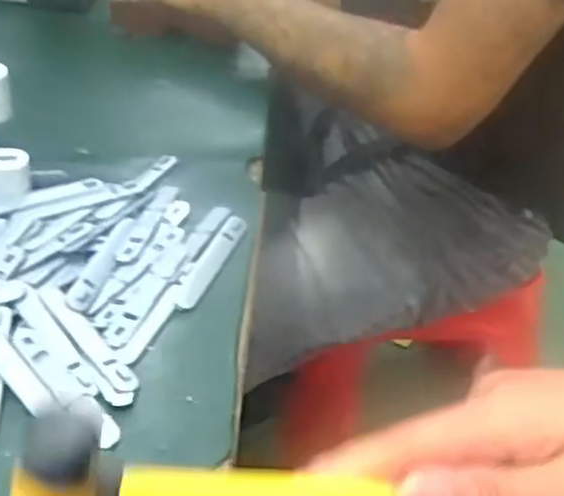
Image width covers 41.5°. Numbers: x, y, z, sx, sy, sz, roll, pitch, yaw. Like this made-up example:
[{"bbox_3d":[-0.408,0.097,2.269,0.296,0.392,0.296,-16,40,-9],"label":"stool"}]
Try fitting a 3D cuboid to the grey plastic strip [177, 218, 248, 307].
[{"bbox_3d":[-0.048,0.008,0.497,0.017,0.004,0.092,17,42,15],"label":"grey plastic strip"}]

